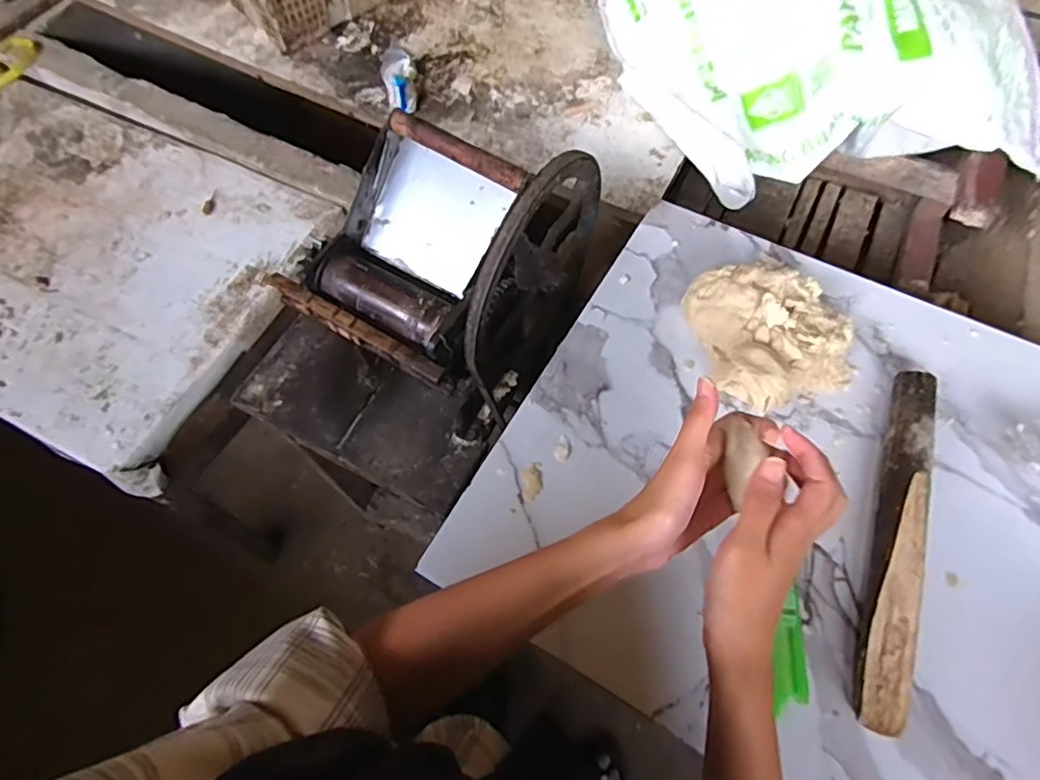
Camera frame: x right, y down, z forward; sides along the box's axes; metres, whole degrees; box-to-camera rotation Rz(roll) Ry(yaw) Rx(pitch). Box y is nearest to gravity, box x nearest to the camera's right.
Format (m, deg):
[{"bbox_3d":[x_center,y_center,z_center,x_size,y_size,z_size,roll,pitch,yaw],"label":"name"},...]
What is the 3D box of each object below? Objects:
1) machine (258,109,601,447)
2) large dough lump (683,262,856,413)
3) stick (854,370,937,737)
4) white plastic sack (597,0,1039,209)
[{"bbox_3d":[-0.079,-0.136,0.707,0.241,0.348,0.289,30,68,14],"label":"machine"},{"bbox_3d":[0.244,-0.061,0.568,0.138,0.055,0.151,-12,65,-5],"label":"large dough lump"},{"bbox_3d":[0.315,0.120,0.490,0.038,0.033,0.302,20,66,10],"label":"stick"},{"bbox_3d":[0.507,-0.530,0.967,0.671,0.208,0.403,-6,65,-2],"label":"white plastic sack"}]

